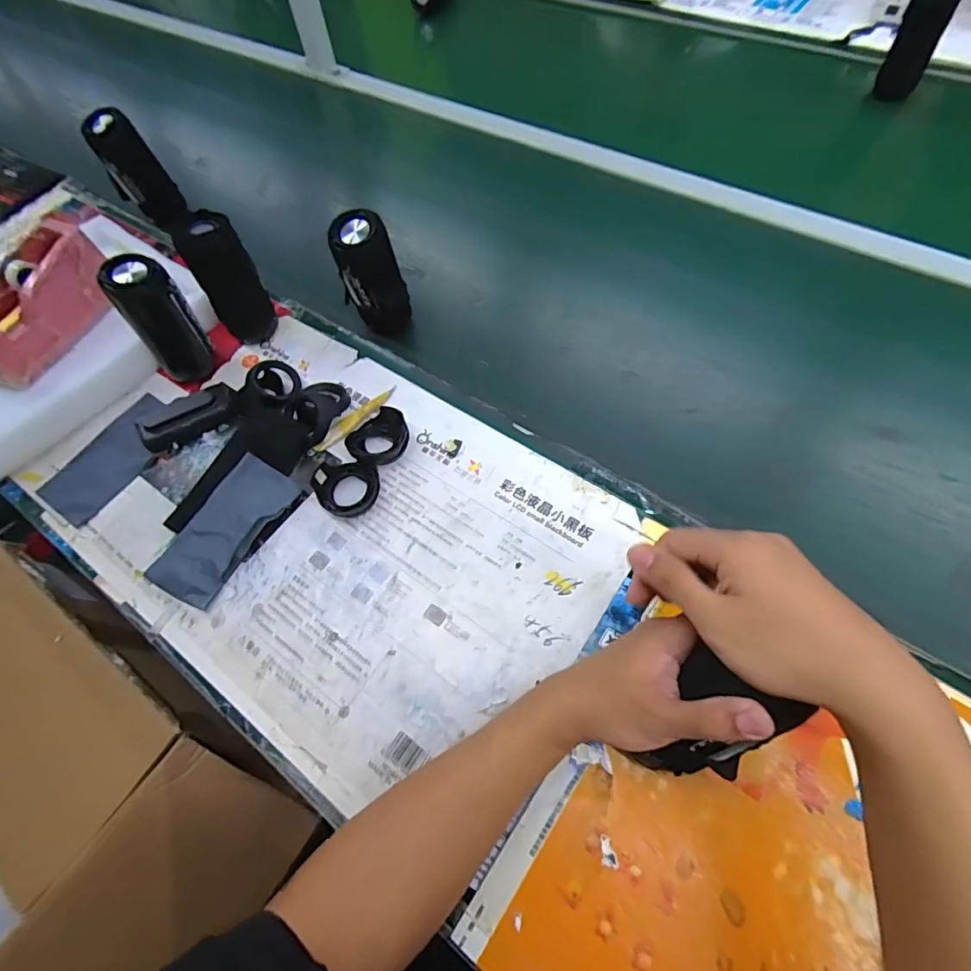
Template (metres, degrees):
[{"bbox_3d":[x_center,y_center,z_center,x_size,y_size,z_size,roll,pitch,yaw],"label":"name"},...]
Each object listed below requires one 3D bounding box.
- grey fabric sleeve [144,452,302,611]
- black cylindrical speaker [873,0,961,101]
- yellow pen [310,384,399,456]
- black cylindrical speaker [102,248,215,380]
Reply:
[{"bbox_3d":[-0.269,0.042,0.506,0.077,0.017,0.154,27,66,17],"label":"grey fabric sleeve"},{"bbox_3d":[0.714,-0.740,0.809,0.064,0.153,0.056,19,66,14],"label":"black cylindrical speaker"},{"bbox_3d":[-0.153,-0.078,0.567,0.016,0.008,0.125,39,70,21],"label":"yellow pen"},{"bbox_3d":[-0.365,-0.183,0.558,0.066,0.136,0.062,-2,61,3],"label":"black cylindrical speaker"}]

